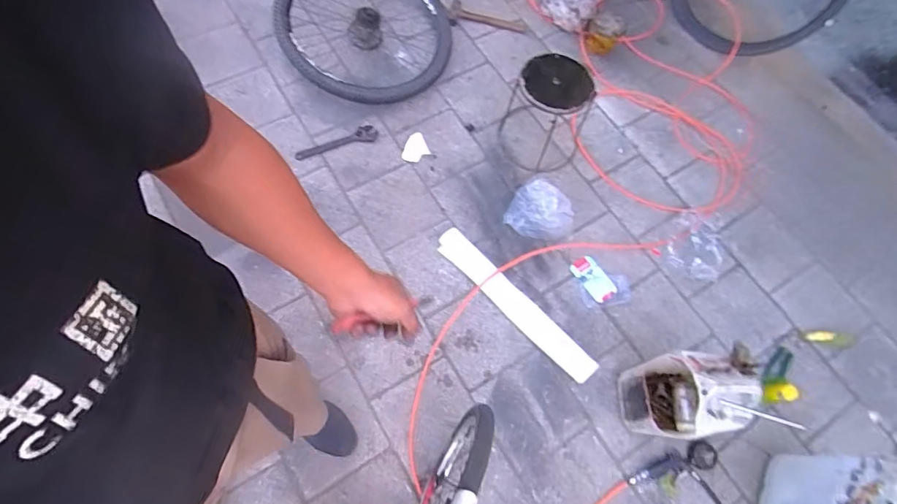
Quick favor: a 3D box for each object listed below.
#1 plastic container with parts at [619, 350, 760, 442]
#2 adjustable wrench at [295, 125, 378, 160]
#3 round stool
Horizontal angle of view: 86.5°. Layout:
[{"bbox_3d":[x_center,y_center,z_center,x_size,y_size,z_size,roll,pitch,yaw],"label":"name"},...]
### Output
[{"bbox_3d":[0.593,0.361,1.231,0.203,0.322,0.212,2,66,-2],"label":"plastic container with parts"},{"bbox_3d":[-0.386,-0.375,1.642,0.283,0.026,0.063,-17,68,-10],"label":"adjustable wrench"},{"bbox_3d":[0.336,-0.486,1.566,0.280,0.277,0.294,1,66,-3],"label":"round stool"}]

